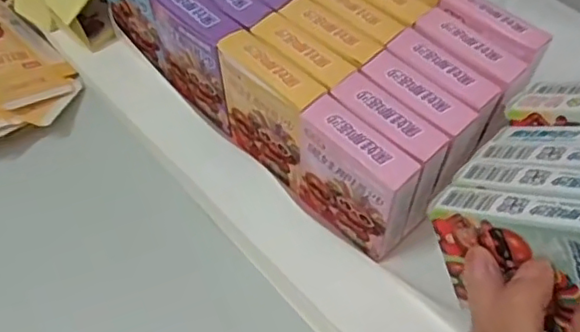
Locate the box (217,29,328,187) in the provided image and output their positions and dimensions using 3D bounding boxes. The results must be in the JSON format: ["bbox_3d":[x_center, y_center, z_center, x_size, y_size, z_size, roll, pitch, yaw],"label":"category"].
[{"bbox_3d":[-0.010,-0.031,0.370,0.066,0.087,0.023,40,64,22],"label":"box"}]

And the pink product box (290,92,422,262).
[{"bbox_3d":[0.034,0.009,0.346,0.070,0.084,0.022,38,63,21],"label":"pink product box"}]

